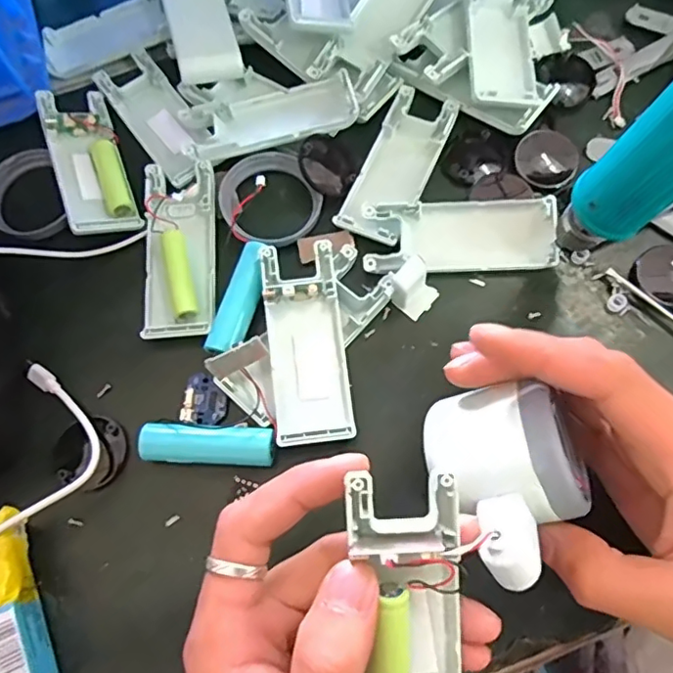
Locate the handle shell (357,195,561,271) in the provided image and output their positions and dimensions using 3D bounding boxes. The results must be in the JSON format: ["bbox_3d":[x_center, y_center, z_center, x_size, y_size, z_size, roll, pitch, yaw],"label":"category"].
[{"bbox_3d":[0.068,-0.058,0.317,0.102,0.015,0.039,-1,71,2],"label":"handle shell"}]

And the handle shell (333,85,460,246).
[{"bbox_3d":[0.036,-0.103,0.336,0.040,0.011,0.102,22,73,9],"label":"handle shell"}]

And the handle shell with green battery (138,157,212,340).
[{"bbox_3d":[-0.090,-0.050,0.324,0.038,0.013,0.102,-3,71,1],"label":"handle shell with green battery"}]

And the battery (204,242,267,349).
[{"bbox_3d":[-0.051,-0.020,0.310,0.020,0.015,0.063,17,72,8],"label":"battery"}]

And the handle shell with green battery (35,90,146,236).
[{"bbox_3d":[-0.148,-0.106,0.340,0.037,0.016,0.104,-21,71,-5],"label":"handle shell with green battery"}]

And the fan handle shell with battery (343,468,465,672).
[{"bbox_3d":[0.027,0.099,0.203,0.038,0.018,0.101,-6,97,0],"label":"fan handle shell with battery"}]

